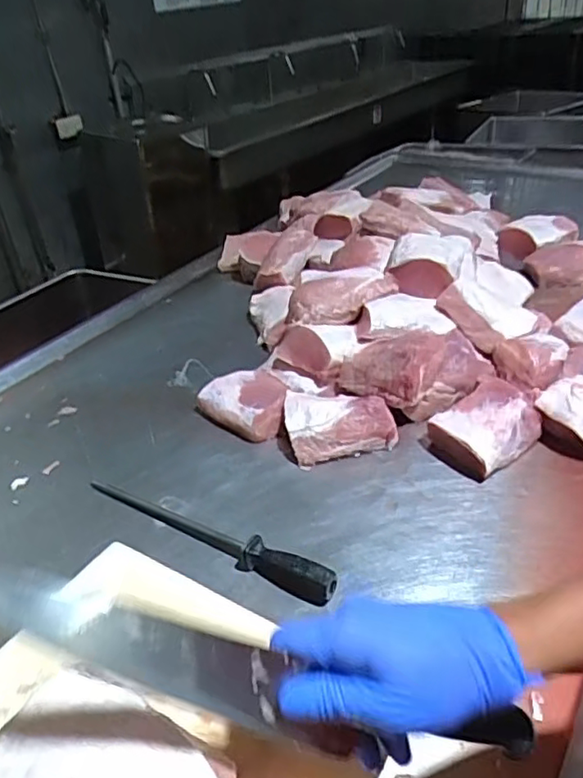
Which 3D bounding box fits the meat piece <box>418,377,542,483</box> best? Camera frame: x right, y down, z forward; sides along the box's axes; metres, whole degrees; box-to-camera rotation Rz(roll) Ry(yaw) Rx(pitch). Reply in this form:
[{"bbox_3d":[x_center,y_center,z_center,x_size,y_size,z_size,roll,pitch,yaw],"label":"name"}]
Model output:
[{"bbox_3d":[0.286,0.052,0.906,0.156,0.069,0.133,-25,36,-26],"label":"meat piece"}]

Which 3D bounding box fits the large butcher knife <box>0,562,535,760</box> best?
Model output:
[{"bbox_3d":[-0.011,0.174,0.355,0.360,0.045,0.030,25,28,-15],"label":"large butcher knife"}]

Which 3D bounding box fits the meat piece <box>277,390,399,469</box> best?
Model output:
[{"bbox_3d":[0.066,0.051,0.949,0.172,0.068,0.124,-12,32,-8],"label":"meat piece"}]

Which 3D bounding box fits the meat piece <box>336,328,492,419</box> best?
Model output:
[{"bbox_3d":[0.199,-0.031,0.973,0.237,0.102,0.118,-7,32,0],"label":"meat piece"}]

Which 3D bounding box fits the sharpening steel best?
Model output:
[{"bbox_3d":[-0.123,0.186,0.799,0.407,0.035,0.033,14,37,30],"label":"sharpening steel"}]

